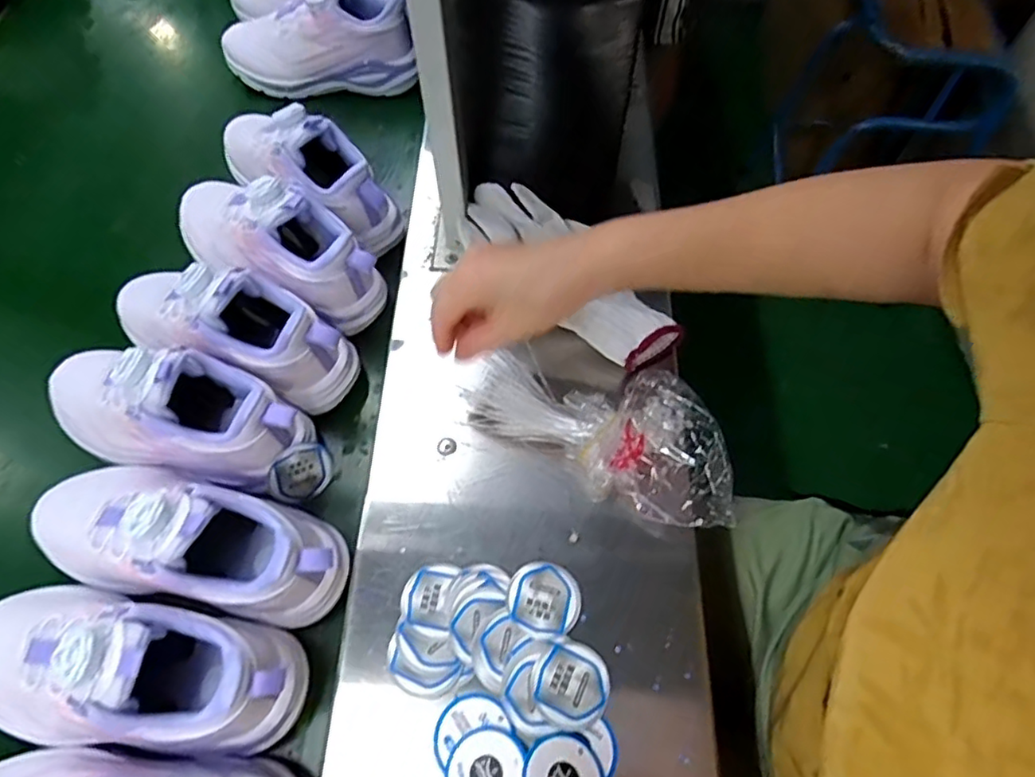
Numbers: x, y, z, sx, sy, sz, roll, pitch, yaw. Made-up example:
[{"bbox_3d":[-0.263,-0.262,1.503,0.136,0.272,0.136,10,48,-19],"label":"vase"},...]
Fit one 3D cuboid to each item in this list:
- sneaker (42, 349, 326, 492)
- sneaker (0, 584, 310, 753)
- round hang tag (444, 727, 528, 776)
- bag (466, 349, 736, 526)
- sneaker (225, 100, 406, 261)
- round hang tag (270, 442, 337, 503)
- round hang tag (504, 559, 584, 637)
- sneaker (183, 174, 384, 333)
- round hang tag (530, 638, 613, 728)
[{"bbox_3d":[-0.257,0.010,0.434,0.204,0.096,0.072,12,64,3],"label":"sneaker"},{"bbox_3d":[-0.247,0.166,0.359,0.223,0.087,0.084,7,64,1],"label":"sneaker"},{"bbox_3d":[-0.019,0.224,0.358,0.047,0.005,0.041,-9,44,9],"label":"round hang tag"},{"bbox_3d":[0.064,0.022,0.459,0.204,0.047,0.105,28,66,11],"label":"bag"},{"bbox_3d":[-0.205,-0.210,0.557,0.228,0.088,0.076,34,68,13],"label":"sneaker"},{"bbox_3d":[-0.165,0.064,0.463,0.047,0.045,0.007,-44,37,-14],"label":"round hang tag"},{"bbox_3d":[0.018,0.141,0.406,0.048,0.005,0.045,1,64,-2],"label":"round hang tag"},{"bbox_3d":[-0.216,-0.134,0.514,0.215,0.091,0.069,26,66,10],"label":"sneaker"},{"bbox_3d":[0.033,0.186,0.381,0.048,0.004,0.047,1,64,-2],"label":"round hang tag"}]

